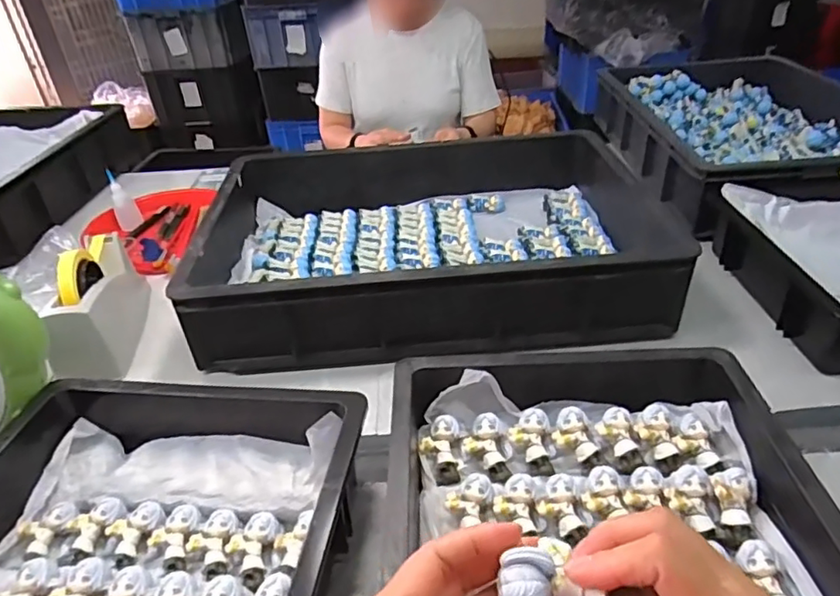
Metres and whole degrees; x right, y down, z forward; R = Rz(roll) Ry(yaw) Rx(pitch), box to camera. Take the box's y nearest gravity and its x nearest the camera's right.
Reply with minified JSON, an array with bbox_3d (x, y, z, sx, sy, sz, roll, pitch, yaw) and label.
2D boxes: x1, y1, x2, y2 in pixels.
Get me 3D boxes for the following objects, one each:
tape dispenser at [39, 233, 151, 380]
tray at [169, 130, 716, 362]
[{"bbox_3d":[-0.413,0.000,0.725,0.069,0.121,0.209,-10,35,-9],"label":"tape dispenser"},{"bbox_3d":[0.013,-0.095,0.815,0.589,0.117,0.414,-4,35,0],"label":"tray"}]

